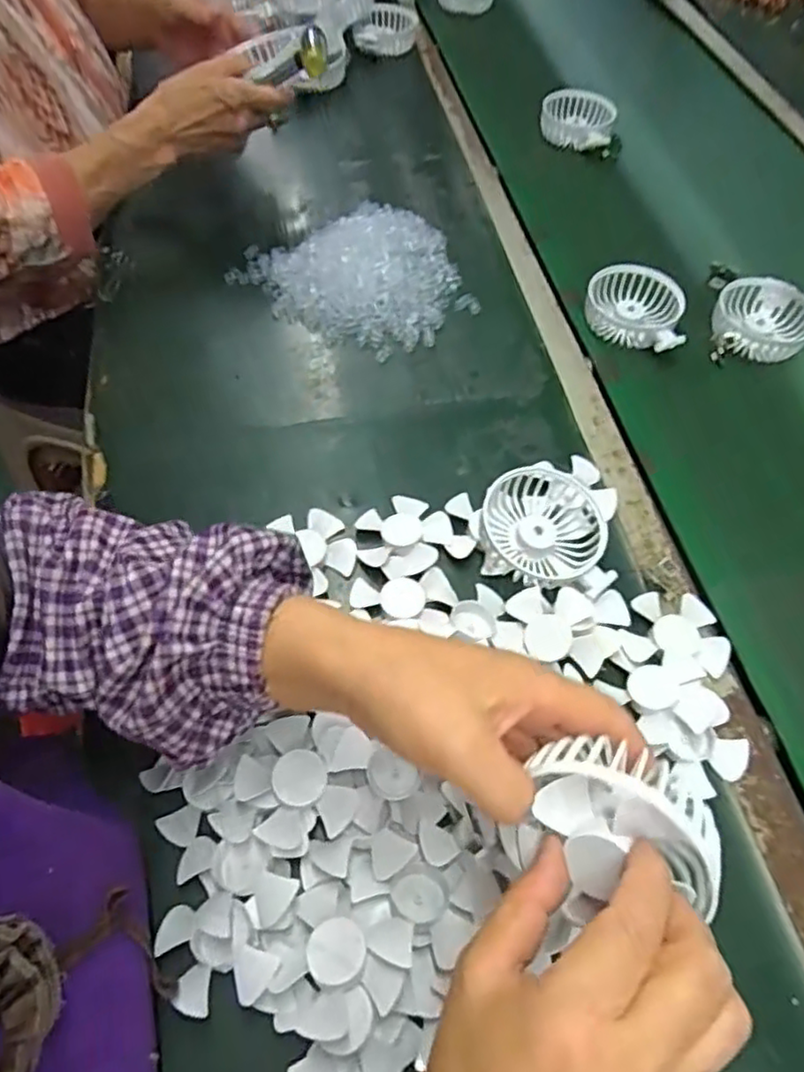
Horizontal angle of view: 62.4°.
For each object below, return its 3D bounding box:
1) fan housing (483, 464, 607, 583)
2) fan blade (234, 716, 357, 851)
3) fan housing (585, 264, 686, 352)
[{"bbox_3d":[0.109,-0.007,0.499,0.086,0.041,0.090,1,57,-2],"label":"fan housing"},{"bbox_3d":[-0.063,0.145,0.394,0.065,0.017,0.068,-12,59,-10],"label":"fan blade"},{"bbox_3d":[0.232,-0.225,0.653,0.102,0.037,0.083,31,61,17],"label":"fan housing"}]

